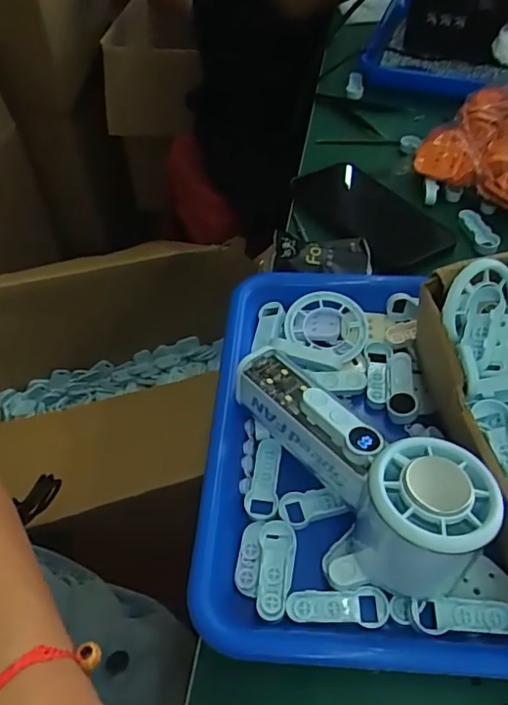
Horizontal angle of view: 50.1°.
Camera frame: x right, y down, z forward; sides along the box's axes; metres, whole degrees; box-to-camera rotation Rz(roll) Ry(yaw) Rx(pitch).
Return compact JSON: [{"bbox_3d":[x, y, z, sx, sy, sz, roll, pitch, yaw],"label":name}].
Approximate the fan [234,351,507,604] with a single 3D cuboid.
[{"bbox_3d":[0.053,0.050,0.282,0.053,0.059,0.148,-29,56,-20],"label":"fan"}]

